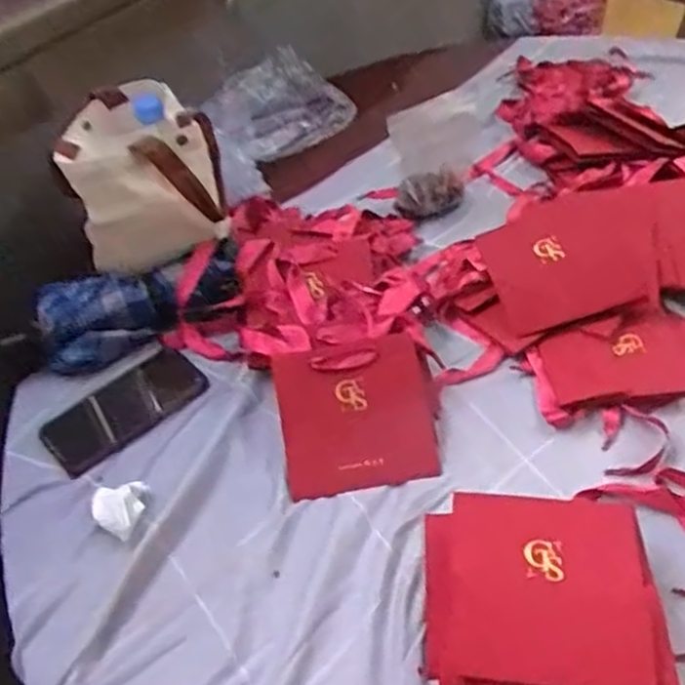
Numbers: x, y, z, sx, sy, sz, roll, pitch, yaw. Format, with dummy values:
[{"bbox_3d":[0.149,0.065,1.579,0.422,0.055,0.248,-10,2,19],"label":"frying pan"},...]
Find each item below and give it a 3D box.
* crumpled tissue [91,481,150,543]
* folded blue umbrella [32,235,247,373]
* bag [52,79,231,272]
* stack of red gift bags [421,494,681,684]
[{"bbox_3d":[-0.206,0.143,0.656,0.058,0.030,0.051,25,54,24],"label":"crumpled tissue"},{"bbox_3d":[-0.225,-0.045,0.801,0.226,0.061,0.099,-16,49,-10],"label":"folded blue umbrella"},{"bbox_3d":[-0.229,-0.186,0.820,0.156,0.162,0.150,-22,50,-14],"label":"bag"},{"bbox_3d":[0.148,0.200,0.554,0.166,0.072,0.143,1,48,5],"label":"stack of red gift bags"}]

